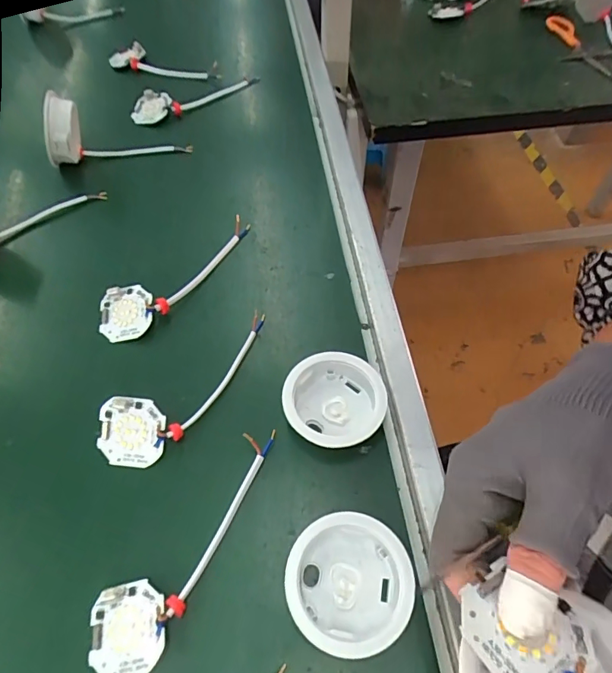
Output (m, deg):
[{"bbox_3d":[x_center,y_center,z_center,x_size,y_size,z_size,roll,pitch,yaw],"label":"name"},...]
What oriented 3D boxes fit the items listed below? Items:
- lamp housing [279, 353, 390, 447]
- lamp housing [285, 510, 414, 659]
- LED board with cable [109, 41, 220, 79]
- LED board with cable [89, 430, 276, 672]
[{"bbox_3d":[0.020,0.049,0.337,0.070,0.026,0.070,-1,57,1],"label":"lamp housing"},{"bbox_3d":[0.026,0.146,0.275,0.071,0.024,0.071,9,57,8],"label":"lamp housing"},{"bbox_3d":[-0.187,-0.353,0.604,0.160,0.025,0.045,17,61,14],"label":"LED board with cable"},{"bbox_3d":[-0.080,0.129,0.298,0.049,0.017,0.160,20,60,15],"label":"LED board with cable"}]

